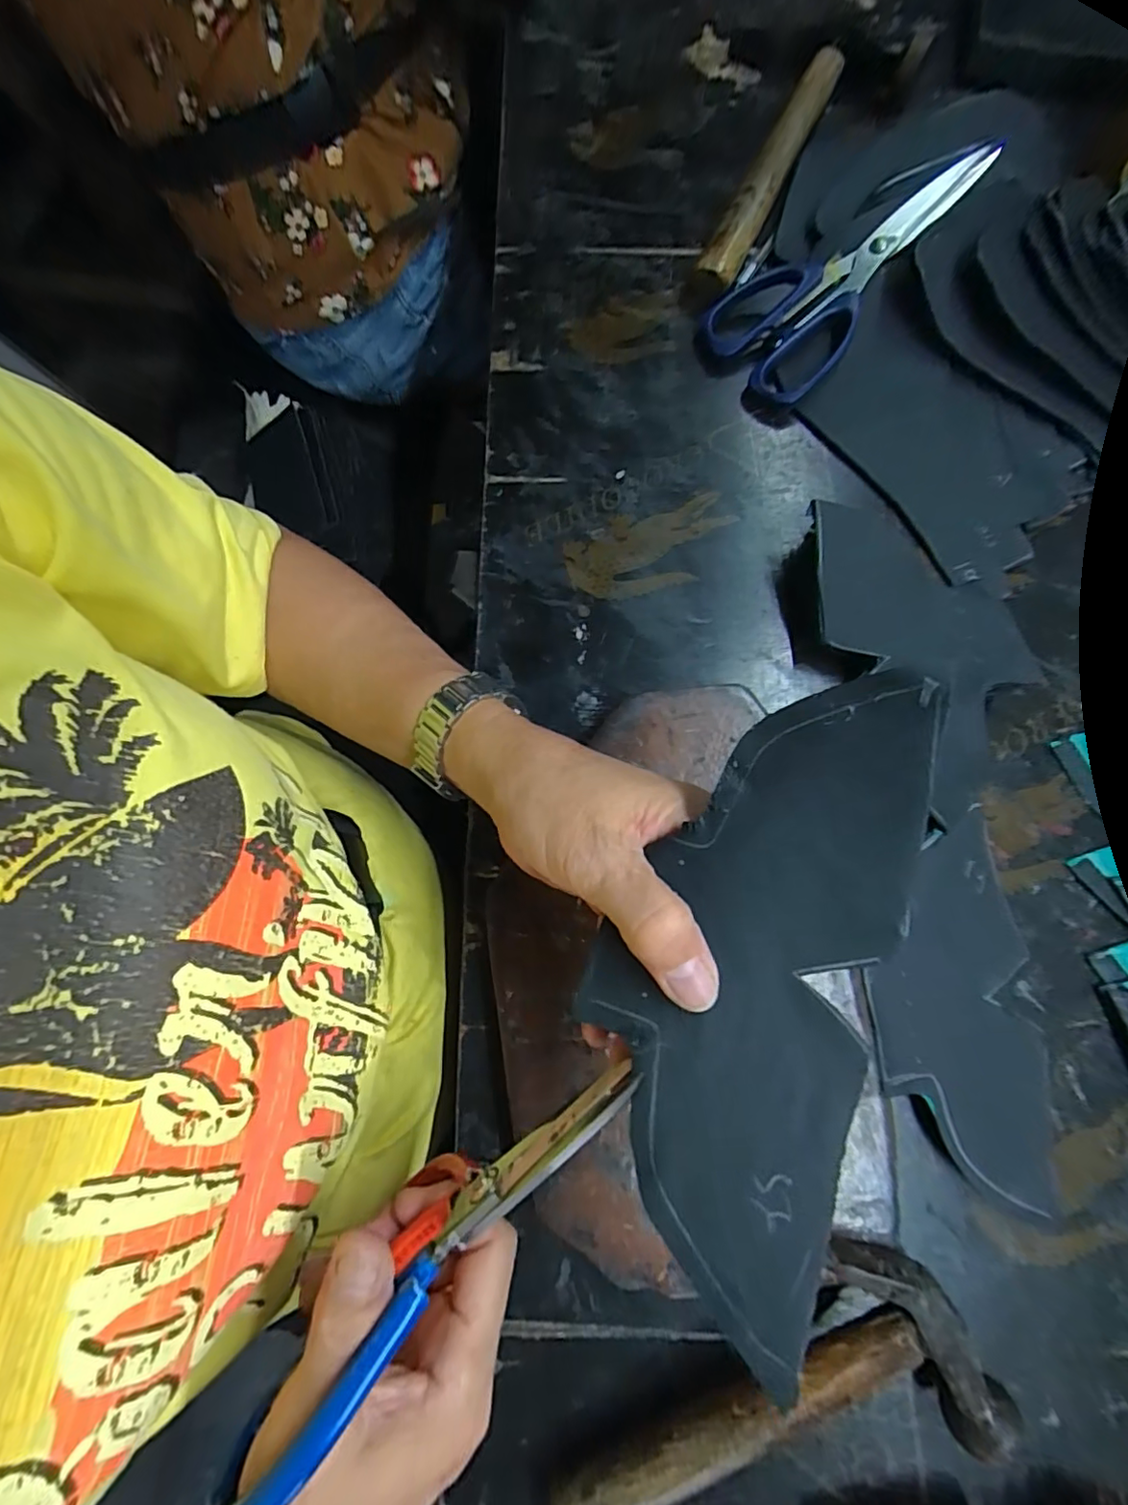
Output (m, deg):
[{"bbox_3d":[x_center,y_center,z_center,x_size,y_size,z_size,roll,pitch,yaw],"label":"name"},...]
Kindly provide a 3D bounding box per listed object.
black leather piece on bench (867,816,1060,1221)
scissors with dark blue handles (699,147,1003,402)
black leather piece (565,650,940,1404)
[{"bbox_3d":[0.191,0.123,0.275,0.092,0.006,0.173,-1,78,-10],"label":"black leather piece on bench"},{"bbox_3d":[0.177,-0.292,0.342,0.174,0.012,0.083,-35,79,10],"label":"scissors with dark blue handles"},{"bbox_3d":[0.053,0.064,0.170,0.080,0.032,0.179,16,87,4],"label":"black leather piece"}]

